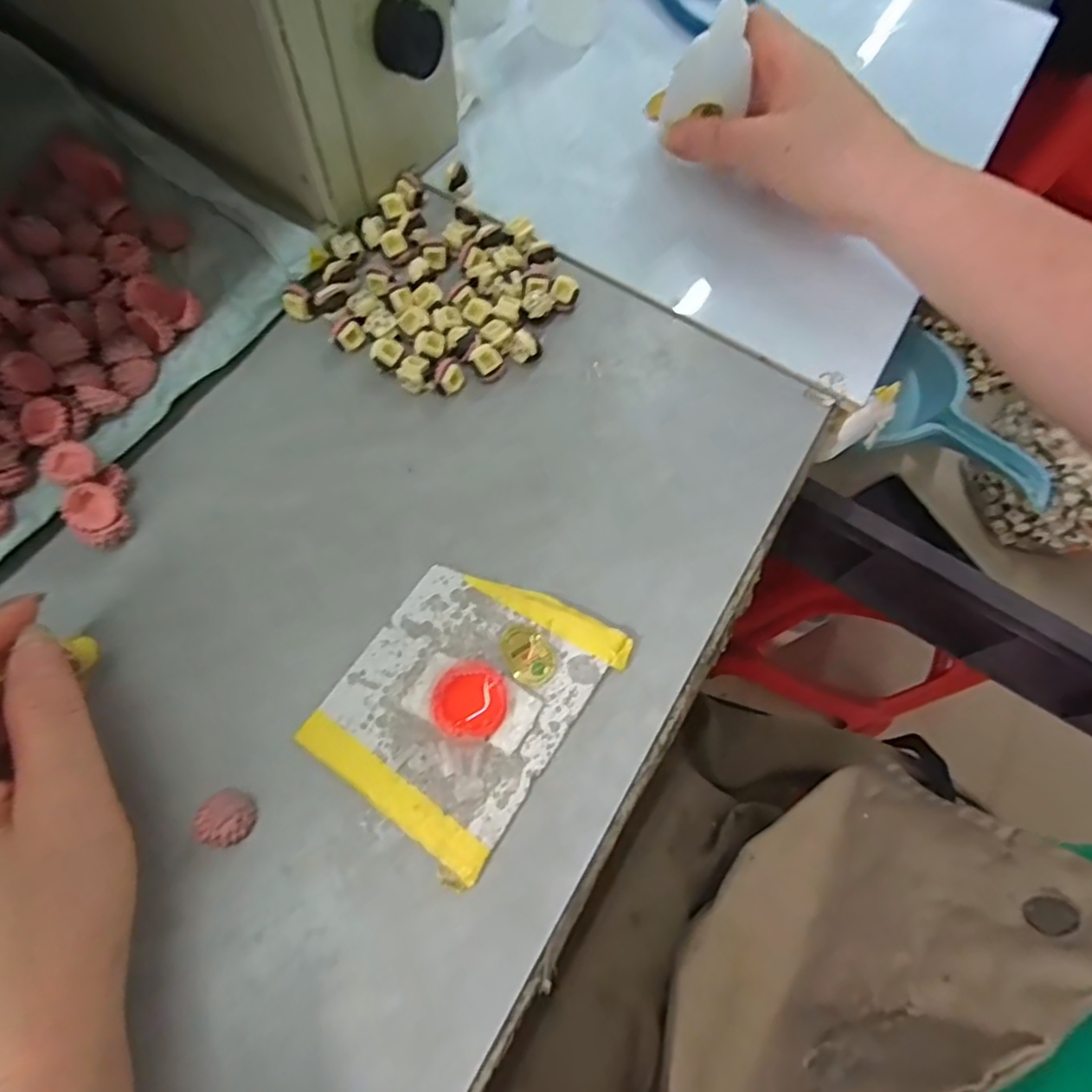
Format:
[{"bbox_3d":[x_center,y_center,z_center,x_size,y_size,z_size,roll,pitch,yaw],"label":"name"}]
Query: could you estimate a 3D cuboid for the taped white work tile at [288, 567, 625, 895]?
[{"bbox_3d":[-0.033,0.060,0.263,0.088,0.008,0.110,34,71,10],"label":"taped white work tile"}]

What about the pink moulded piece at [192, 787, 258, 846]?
[{"bbox_3d":[-0.121,0.102,0.238,0.019,0.008,0.019,1,69,-2],"label":"pink moulded piece"}]

